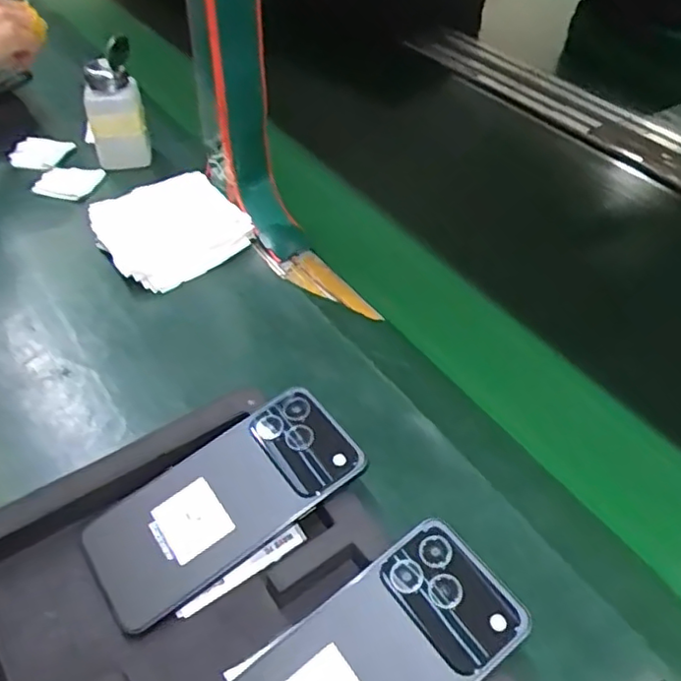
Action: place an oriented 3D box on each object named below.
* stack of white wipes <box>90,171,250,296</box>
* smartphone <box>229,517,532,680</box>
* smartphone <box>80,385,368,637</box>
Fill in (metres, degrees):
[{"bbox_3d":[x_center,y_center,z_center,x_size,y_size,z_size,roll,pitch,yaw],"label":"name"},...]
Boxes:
[{"bbox_3d":[-0.155,-0.101,0.575,0.114,0.044,0.107,-32,55,-30],"label":"stack of white wipes"},{"bbox_3d":[0.014,0.160,0.314,0.156,0.006,0.076,-35,58,-17],"label":"smartphone"},{"bbox_3d":[-0.067,0.092,0.376,0.158,0.007,0.074,-33,58,-18],"label":"smartphone"}]

